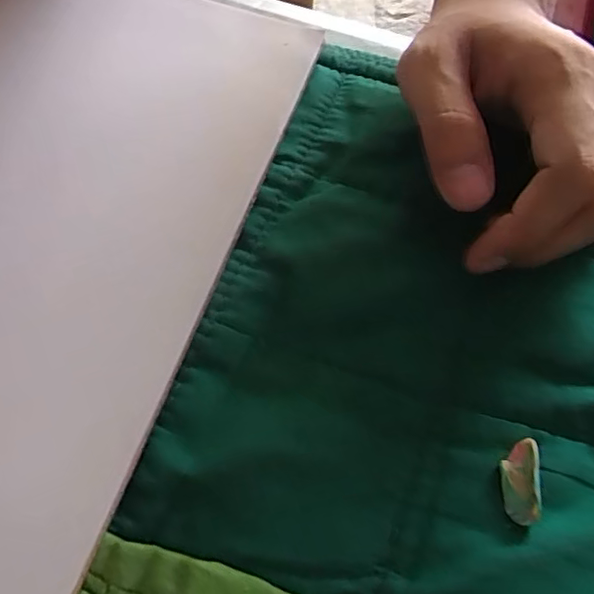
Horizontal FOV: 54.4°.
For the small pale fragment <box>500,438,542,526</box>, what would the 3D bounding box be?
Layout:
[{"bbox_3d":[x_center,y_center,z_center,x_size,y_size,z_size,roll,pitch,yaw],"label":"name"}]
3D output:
[{"bbox_3d":[0.074,0.060,0.190,0.011,0.006,0.026,8,74,2],"label":"small pale fragment"}]

